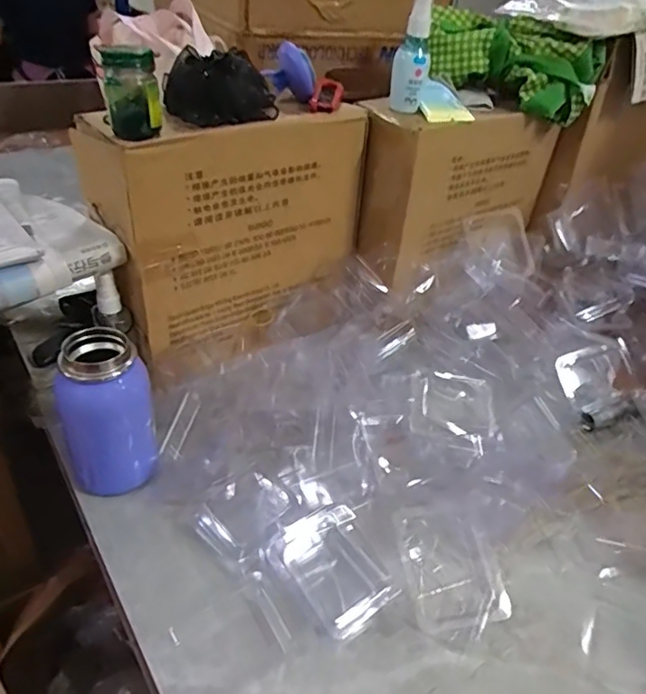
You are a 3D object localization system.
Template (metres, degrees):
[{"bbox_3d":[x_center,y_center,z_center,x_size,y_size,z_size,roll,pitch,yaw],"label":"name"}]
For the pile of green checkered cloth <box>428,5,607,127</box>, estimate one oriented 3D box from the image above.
[{"bbox_3d":[0.224,-0.342,0.676,0.206,0.086,0.073,20,39,18],"label":"pile of green checkered cloth"}]

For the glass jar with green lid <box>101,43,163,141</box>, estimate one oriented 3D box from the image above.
[{"bbox_3d":[-0.159,-0.211,0.466,0.044,0.068,0.040,-8,39,-19],"label":"glass jar with green lid"}]

